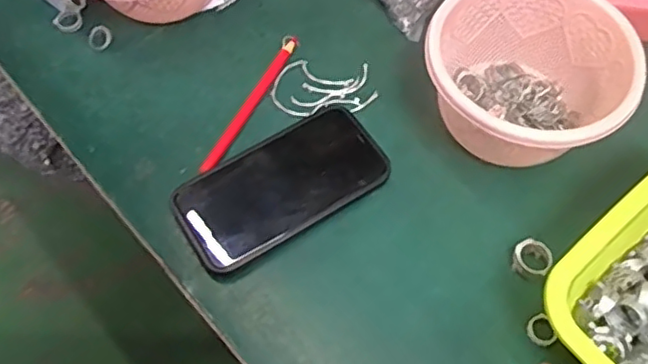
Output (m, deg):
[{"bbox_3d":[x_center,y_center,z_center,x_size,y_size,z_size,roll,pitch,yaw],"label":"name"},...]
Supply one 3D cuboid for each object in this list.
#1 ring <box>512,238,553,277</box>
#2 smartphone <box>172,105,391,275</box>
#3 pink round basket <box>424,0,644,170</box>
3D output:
[{"bbox_3d":[0.151,0.057,0.440,0.027,0.016,0.024,38,70,18],"label":"ring"},{"bbox_3d":[-0.032,0.002,0.465,0.158,0.010,0.083,-31,64,-13],"label":"smartphone"},{"bbox_3d":[0.154,-0.082,0.470,0.143,0.086,0.130,-1,63,1],"label":"pink round basket"}]

